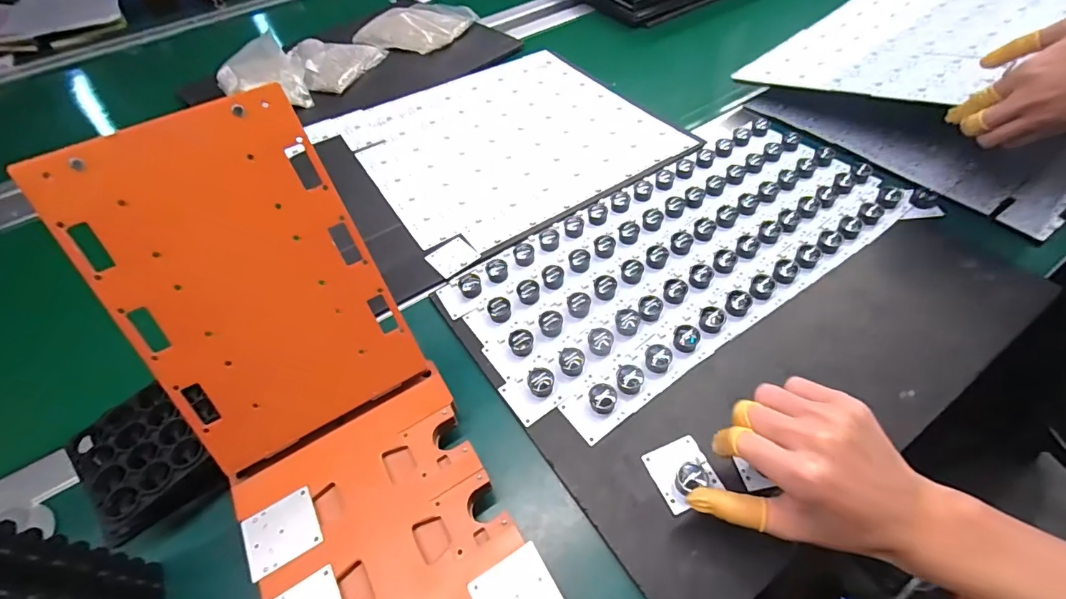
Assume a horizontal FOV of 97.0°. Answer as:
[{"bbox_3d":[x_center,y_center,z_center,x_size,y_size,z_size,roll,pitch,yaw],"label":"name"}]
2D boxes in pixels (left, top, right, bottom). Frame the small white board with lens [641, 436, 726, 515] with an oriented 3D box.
[{"bbox_3d":[0.114,0.127,0.354,0.044,0.022,0.047,-20,55,-10],"label":"small white board with lens"}]

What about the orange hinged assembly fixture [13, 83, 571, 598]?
[{"bbox_3d":[-0.145,0.082,0.323,0.158,0.102,0.414,-28,83,-15],"label":"orange hinged assembly fixture"}]

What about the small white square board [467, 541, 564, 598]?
[{"bbox_3d":[-0.010,0.185,0.294,0.048,0.004,0.045,-28,55,-16],"label":"small white square board"}]

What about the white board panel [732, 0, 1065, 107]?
[{"bbox_3d":[0.555,-0.359,0.618,0.453,0.015,0.349,-37,47,-20],"label":"white board panel"}]

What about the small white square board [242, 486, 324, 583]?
[{"bbox_3d":[-0.174,0.161,0.328,0.046,0.006,0.043,-28,55,-16],"label":"small white square board"}]

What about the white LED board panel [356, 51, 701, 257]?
[{"bbox_3d":[-0.035,-0.227,0.653,0.366,0.010,0.338,-29,55,-17],"label":"white LED board panel"}]

